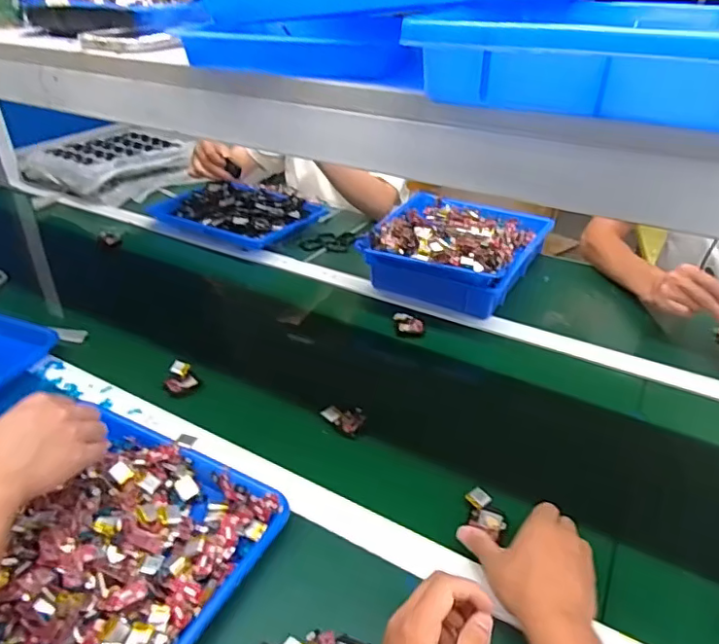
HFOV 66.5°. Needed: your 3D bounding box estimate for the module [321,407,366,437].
[{"bbox_3d":[-0.019,0.120,0.694,0.051,0.012,0.038,18,37,26],"label":"module"}]

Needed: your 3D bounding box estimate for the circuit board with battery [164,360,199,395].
[{"bbox_3d":[-0.243,0.076,0.754,0.037,0.026,0.045,3,33,4],"label":"circuit board with battery"}]

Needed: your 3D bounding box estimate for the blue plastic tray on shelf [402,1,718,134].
[{"bbox_3d":[0.177,-0.187,0.372,0.217,0.041,0.266,13,35,19],"label":"blue plastic tray on shelf"}]

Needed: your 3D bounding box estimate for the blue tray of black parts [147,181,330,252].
[{"bbox_3d":[-0.270,-0.244,1.208,0.334,0.045,0.244,16,37,24],"label":"blue tray of black parts"}]

